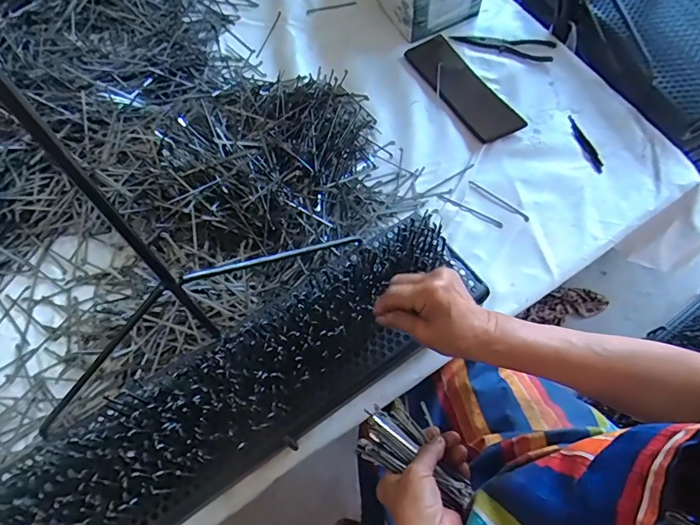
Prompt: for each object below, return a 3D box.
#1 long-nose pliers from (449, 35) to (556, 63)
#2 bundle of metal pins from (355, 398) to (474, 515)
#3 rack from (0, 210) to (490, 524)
[{"bbox_3d":[0.286,-0.408,0.841,0.187,0.016,0.051,14,66,6],"label":"long-nose pliers"},{"bbox_3d":[0.075,0.190,0.468,0.122,0.032,0.073,24,67,11],"label":"bundle of metal pins"},{"bbox_3d":[-0.106,0.148,0.528,0.579,0.136,0.146,-35,70,-16],"label":"rack"}]

